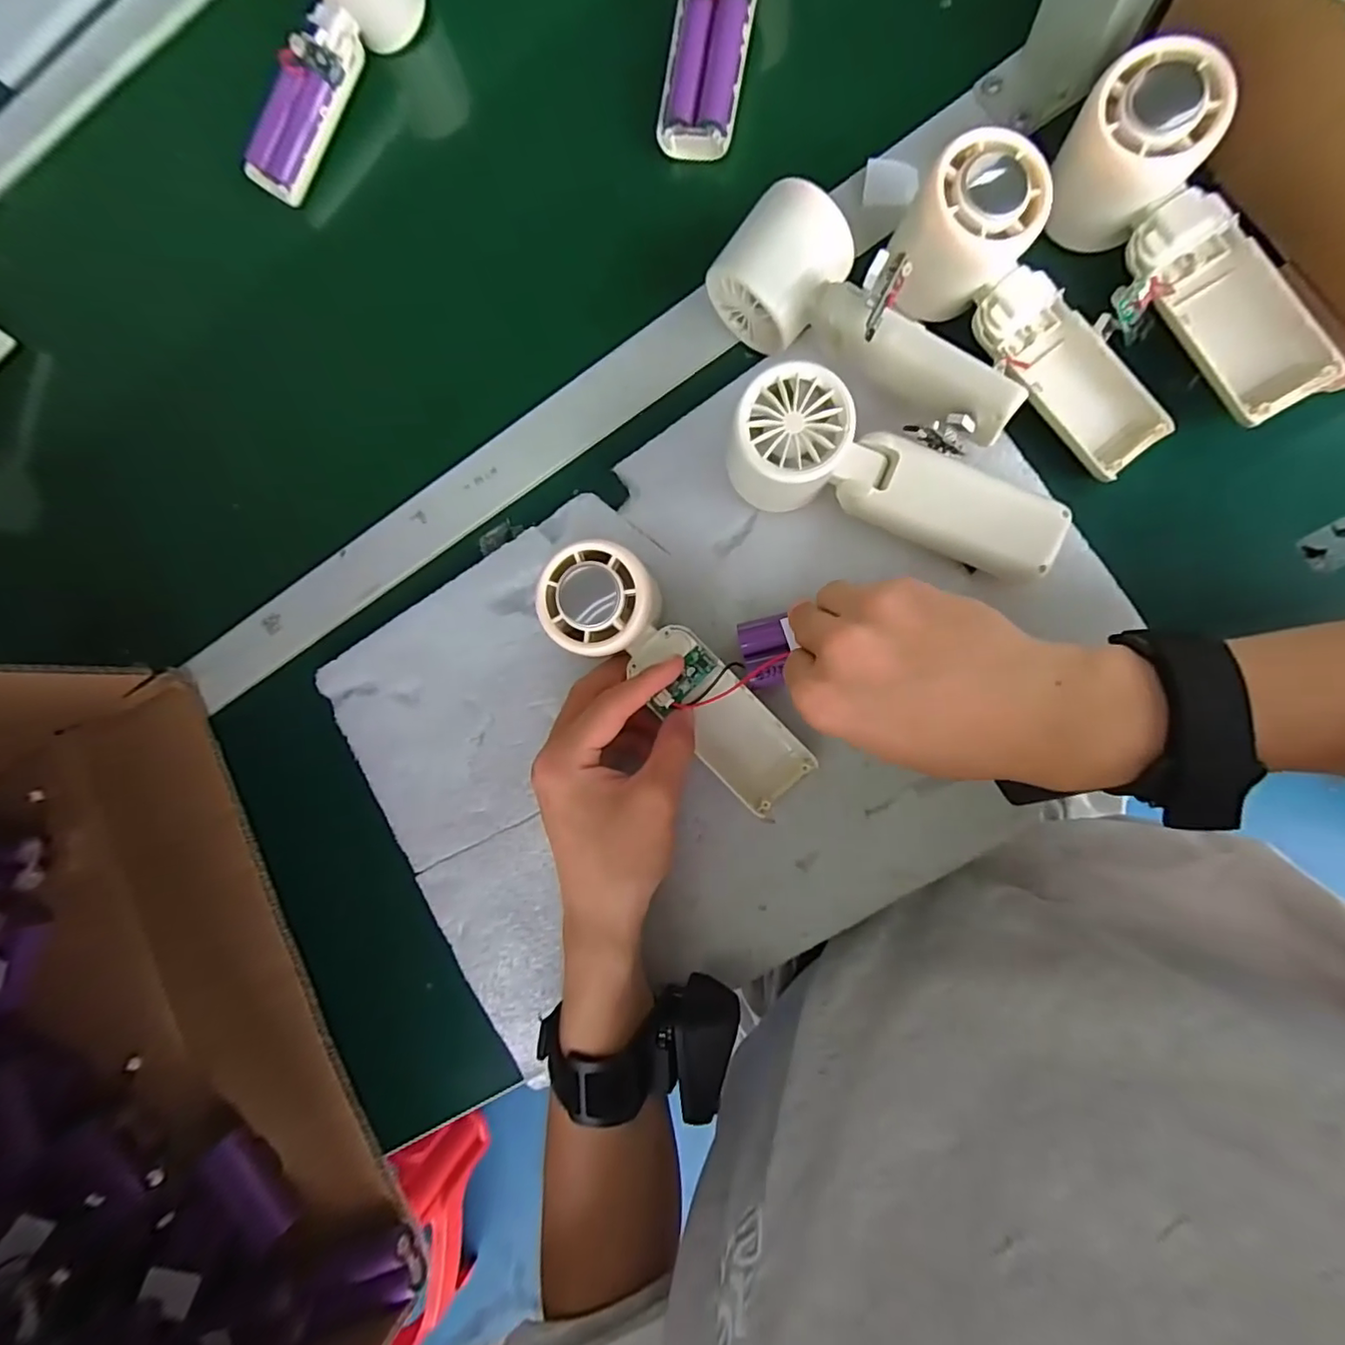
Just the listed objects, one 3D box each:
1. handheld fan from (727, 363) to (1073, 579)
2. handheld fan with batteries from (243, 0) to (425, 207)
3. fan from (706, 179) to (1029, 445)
[{"bbox_3d":[0.107,-0.095,0.287,0.161,0.050,0.053,20,93,-4],"label":"handheld fan"},{"bbox_3d":[-0.223,-0.388,0.363,0.042,0.062,0.163,34,94,9],"label":"handheld fan with batteries"},{"bbox_3d":[0.097,-0.168,0.288,0.157,0.054,0.055,42,95,9],"label":"fan"}]

